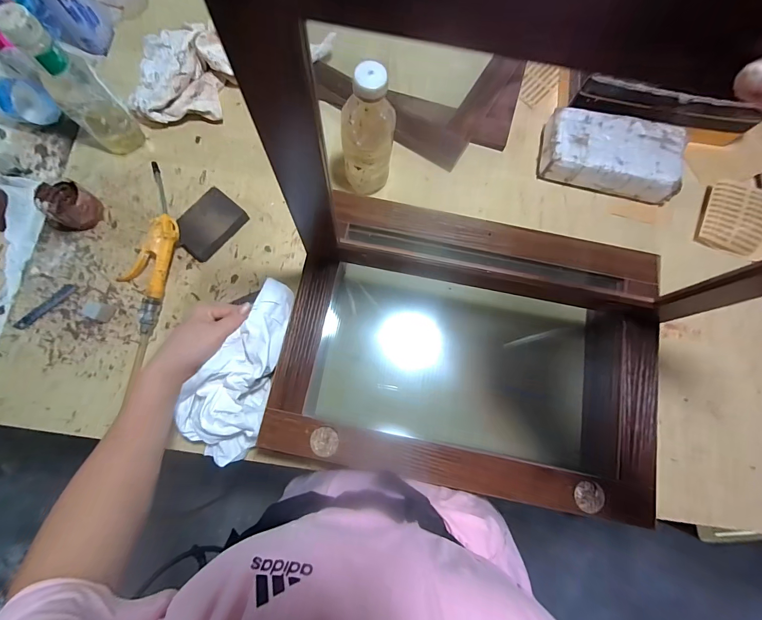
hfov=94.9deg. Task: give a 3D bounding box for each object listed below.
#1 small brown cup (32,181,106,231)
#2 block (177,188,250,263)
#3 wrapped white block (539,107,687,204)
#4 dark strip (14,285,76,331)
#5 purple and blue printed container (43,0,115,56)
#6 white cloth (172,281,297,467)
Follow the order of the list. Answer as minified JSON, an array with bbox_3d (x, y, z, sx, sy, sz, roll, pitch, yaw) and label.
[{"bbox_3d":[-0.474,-0.156,0.536,0.074,0.052,0.070,0,78,-1],"label":"small brown cup"},{"bbox_3d":[-0.265,-0.132,0.541,0.071,0.025,0.101,40,80,7],"label":"block"},{"bbox_3d":[0.379,-0.258,0.587,0.213,0.067,0.114,12,78,1],"label":"wrapped white block"},{"bbox_3d":[-0.503,-0.006,0.524,0.094,0.004,0.018,-42,82,-9],"label":"dark strip"},{"bbox_3d":[-0.522,-0.514,0.574,0.072,0.146,0.078,-30,80,-7],"label":"purple and blue printed container"},{"bbox_3d":[-0.179,0.084,0.466,0.106,0.090,0.246,23,90,4],"label":"white cloth"}]

